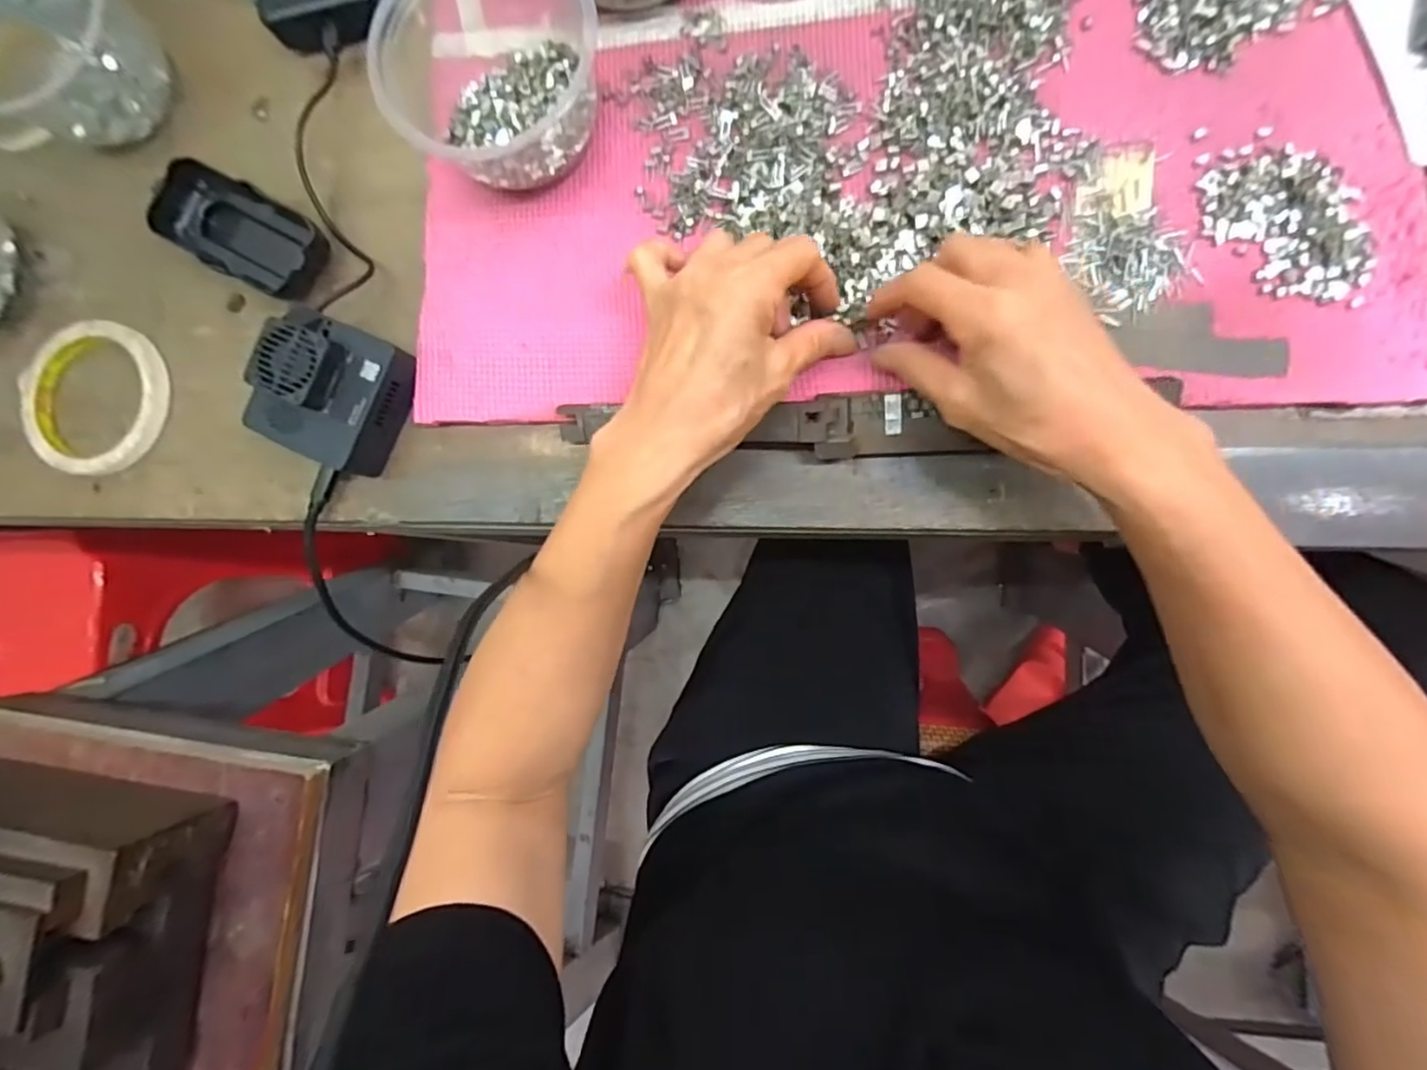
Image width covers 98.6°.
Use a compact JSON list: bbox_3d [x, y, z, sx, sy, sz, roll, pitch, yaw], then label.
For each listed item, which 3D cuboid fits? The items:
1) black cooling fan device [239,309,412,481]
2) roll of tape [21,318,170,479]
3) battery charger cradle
[{"bbox_3d":[-0.221,-0.082,0.353,0.072,0.041,0.077,27,90,8],"label":"black cooling fan device"},{"bbox_3d":[-0.397,-0.088,0.393,0.094,0.011,0.096,0,89,7],"label":"roll of tape"},{"bbox_3d":[-0.289,-0.185,0.375,0.104,0.022,0.052,30,93,7],"label":"battery charger cradle"}]

